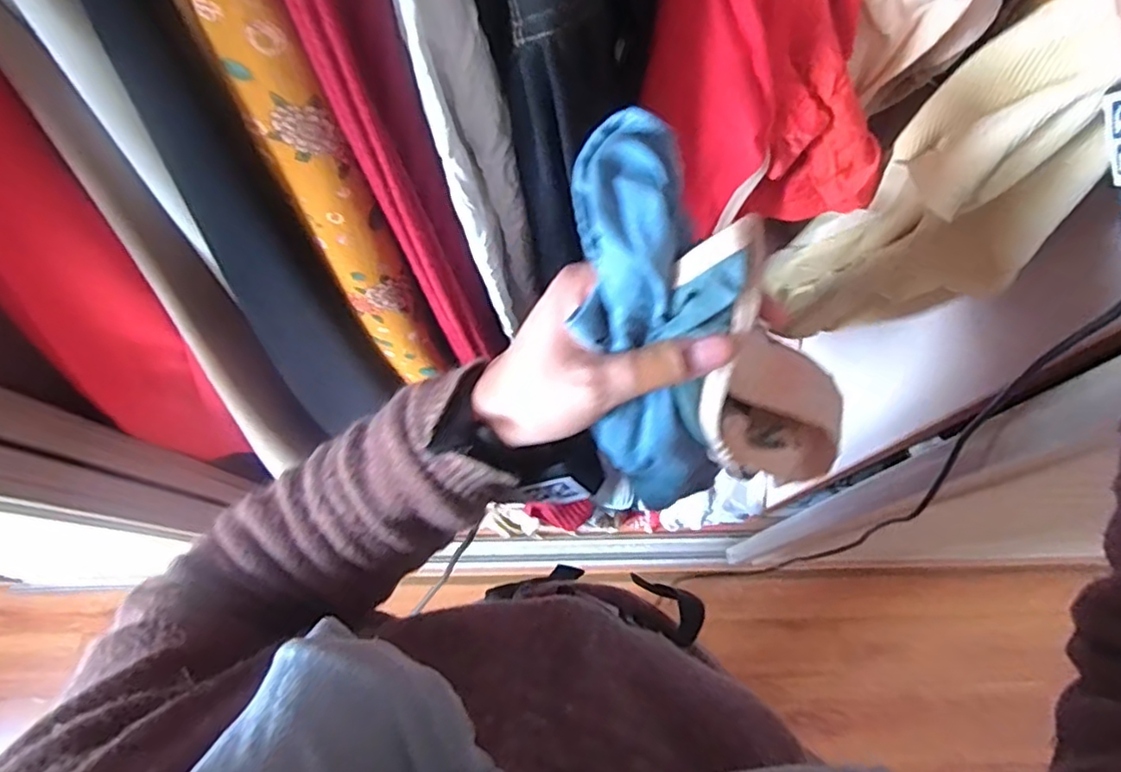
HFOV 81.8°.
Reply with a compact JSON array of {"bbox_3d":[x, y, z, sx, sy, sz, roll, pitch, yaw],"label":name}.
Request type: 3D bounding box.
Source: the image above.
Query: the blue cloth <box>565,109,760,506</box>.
[{"bbox_3d":[0.046,-0.012,0.305,0.071,0.201,0.068,-11,34,-3],"label":"blue cloth"}]

